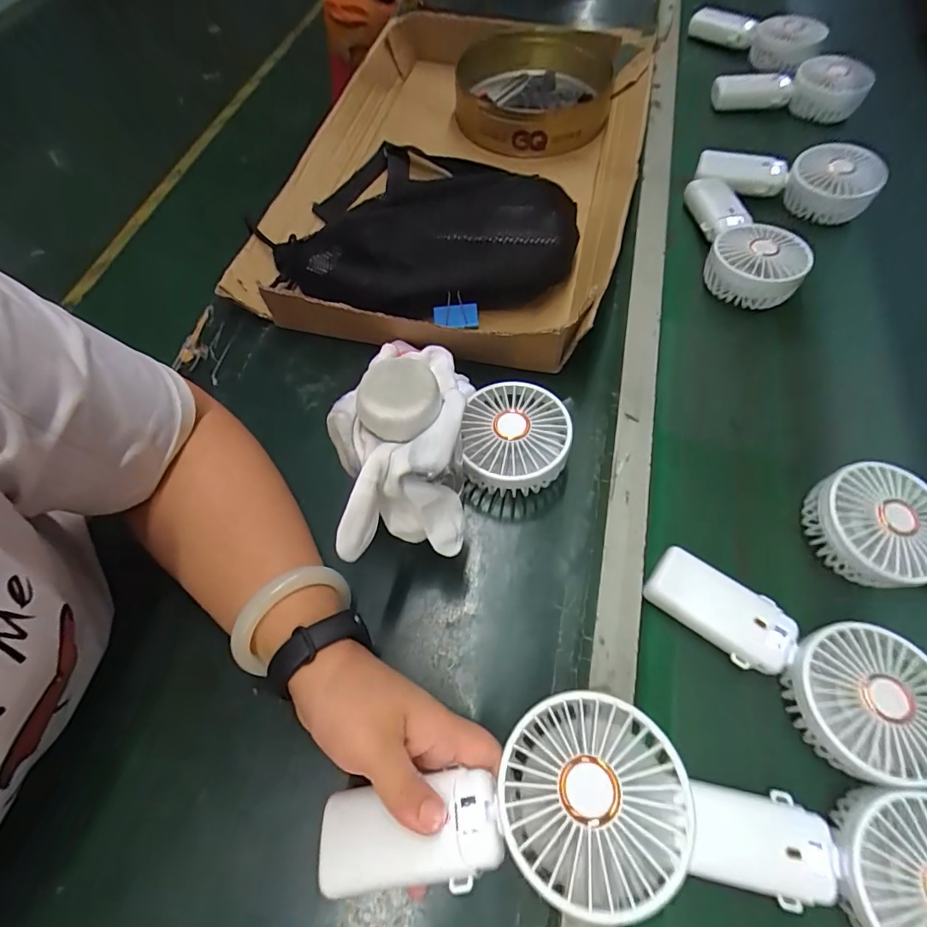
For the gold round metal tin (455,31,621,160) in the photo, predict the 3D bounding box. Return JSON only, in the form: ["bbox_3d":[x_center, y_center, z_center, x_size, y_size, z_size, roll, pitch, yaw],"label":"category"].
[{"bbox_3d":[0.087,-0.488,0.619,0.200,0.081,0.224,13,62,9],"label":"gold round metal tin"}]

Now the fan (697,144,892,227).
[{"bbox_3d":[0.367,-0.324,0.558,0.189,0.069,0.072,15,63,4],"label":"fan"}]

